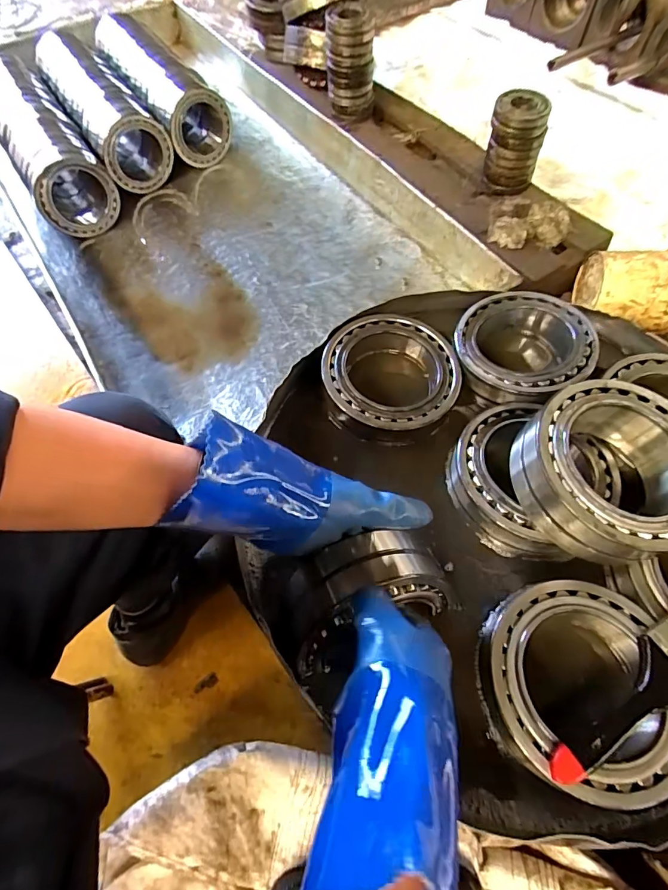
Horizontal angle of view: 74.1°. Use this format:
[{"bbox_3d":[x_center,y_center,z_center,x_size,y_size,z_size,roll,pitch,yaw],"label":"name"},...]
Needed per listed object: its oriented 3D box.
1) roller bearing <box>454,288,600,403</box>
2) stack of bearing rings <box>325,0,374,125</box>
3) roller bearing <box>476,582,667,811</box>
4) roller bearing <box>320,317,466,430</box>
[{"bbox_3d":[0.234,-0.118,0.558,0.162,0.061,0.165,14,63,9],"label":"roller bearing"},{"bbox_3d":[0.041,-0.931,1.102,0.119,0.229,0.088,-1,61,0],"label":"stack of bearing rings"},{"bbox_3d":[0.209,0.208,0.386,0.153,0.051,0.161,0,61,1],"label":"roller bearing"},{"bbox_3d":[0.072,-0.085,0.546,0.164,0.050,0.159,0,61,1],"label":"roller bearing"}]

